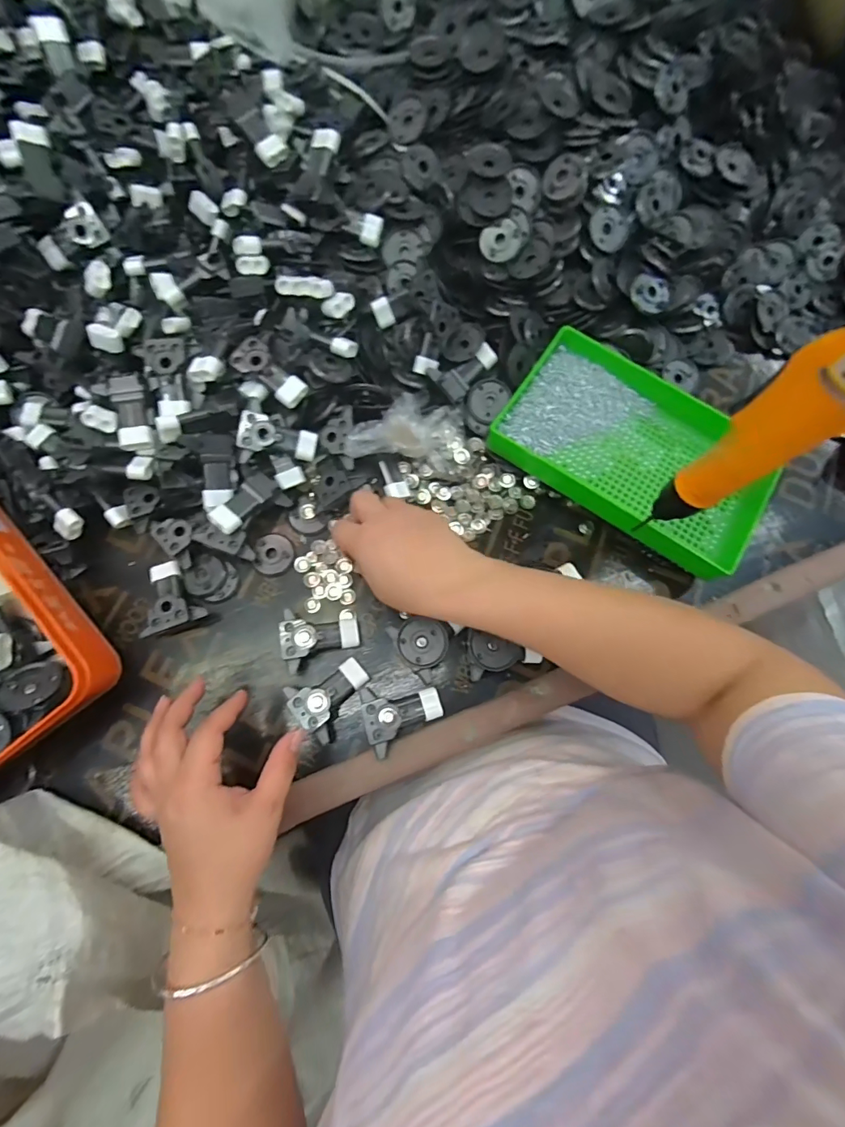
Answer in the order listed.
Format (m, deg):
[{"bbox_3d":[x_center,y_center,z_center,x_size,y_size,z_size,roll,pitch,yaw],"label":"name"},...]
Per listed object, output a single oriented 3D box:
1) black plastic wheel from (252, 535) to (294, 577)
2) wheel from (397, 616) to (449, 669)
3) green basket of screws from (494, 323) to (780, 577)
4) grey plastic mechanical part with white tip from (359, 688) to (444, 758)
[{"bbox_3d":[-0.139,-0.009,0.436,0.035,0.008,0.040,-6,75,-3],"label":"black plastic wheel"},{"bbox_3d":[0.000,0.069,0.401,0.042,0.022,0.040,0,75,-1],"label":"wheel"},{"bbox_3d":[0.202,-0.106,0.438,0.246,0.032,0.150,34,77,7],"label":"green basket of screws"},{"bbox_3d":[-0.015,0.123,0.383,0.063,0.016,0.051,-14,76,-5],"label":"grey plastic mechanical part with white tip"}]

